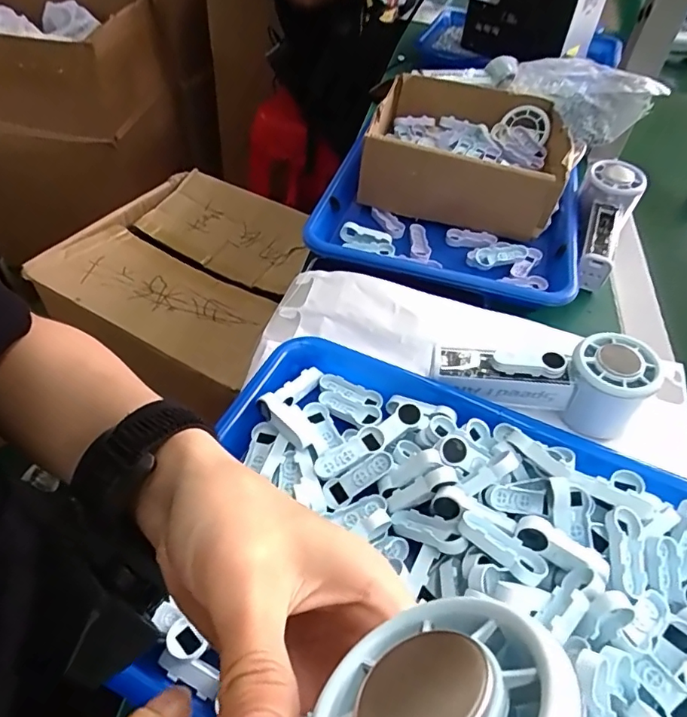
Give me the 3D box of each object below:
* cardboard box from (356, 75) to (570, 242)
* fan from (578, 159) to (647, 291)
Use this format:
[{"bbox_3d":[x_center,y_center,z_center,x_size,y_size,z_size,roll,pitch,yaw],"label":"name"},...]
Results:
[{"bbox_3d":[0.134,-0.236,0.566,0.195,0.064,0.218,15,49,9],"label":"cardboard box"},{"bbox_3d":[0.257,-0.136,0.518,0.054,0.061,0.149,23,51,15],"label":"fan"}]

